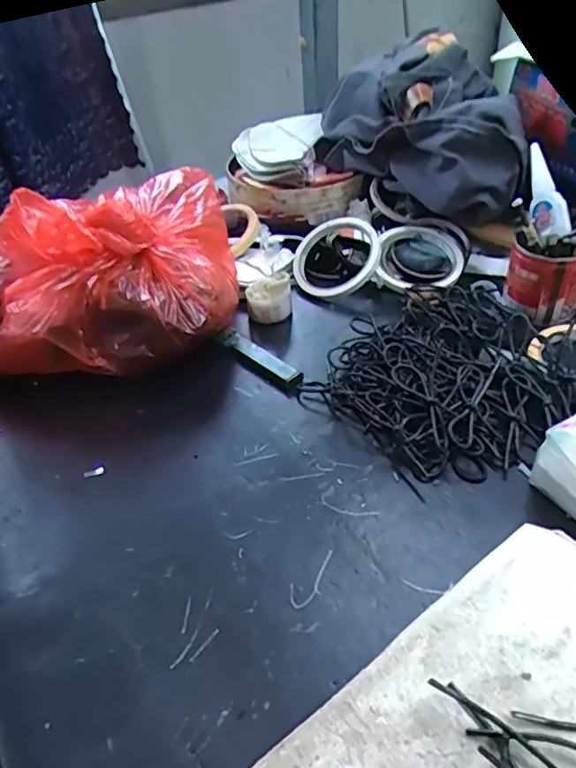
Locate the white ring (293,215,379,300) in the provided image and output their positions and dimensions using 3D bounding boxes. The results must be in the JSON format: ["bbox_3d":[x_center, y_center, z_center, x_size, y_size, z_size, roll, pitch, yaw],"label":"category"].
[{"bbox_3d":[0.048,-0.131,0.575,0.089,0.017,0.092,-9,61,17],"label":"white ring"}]

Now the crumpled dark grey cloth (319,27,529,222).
[{"bbox_3d":[0.127,-0.276,0.602,0.147,0.114,0.271,-8,41,-3],"label":"crumpled dark grey cloth"}]

